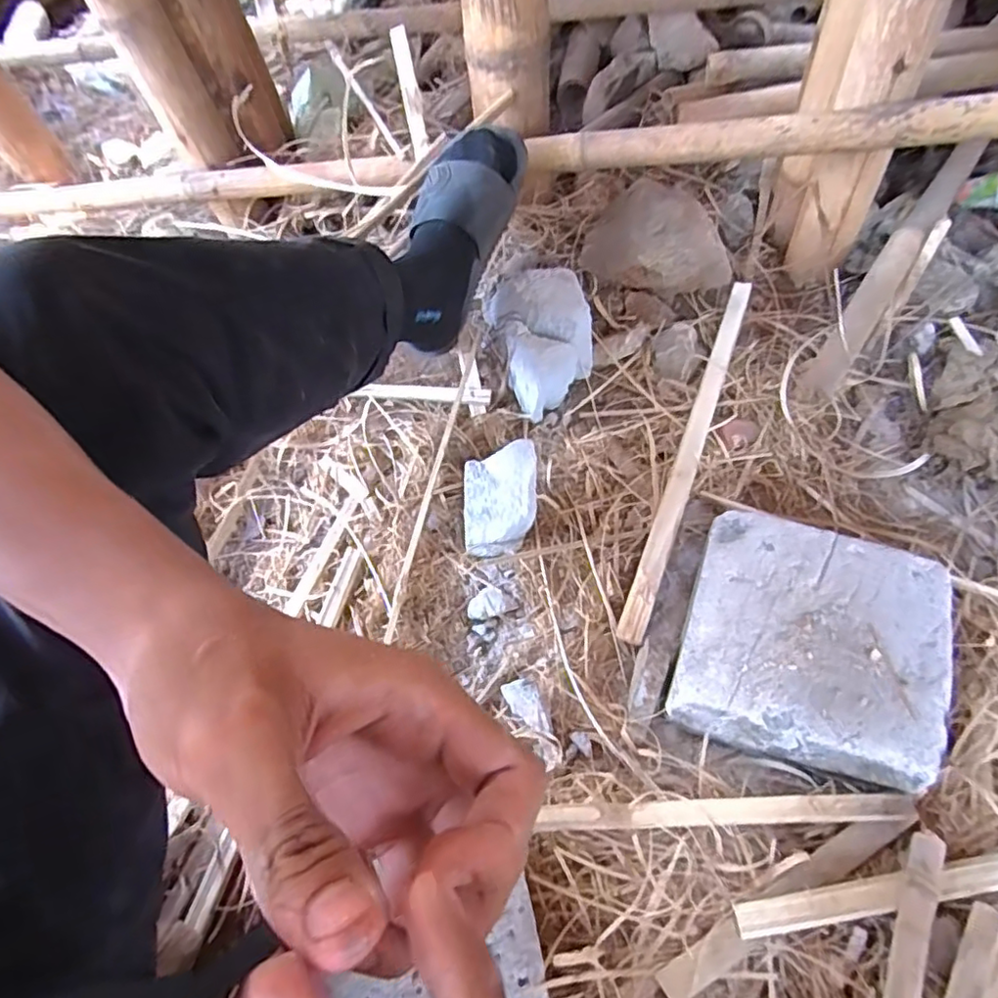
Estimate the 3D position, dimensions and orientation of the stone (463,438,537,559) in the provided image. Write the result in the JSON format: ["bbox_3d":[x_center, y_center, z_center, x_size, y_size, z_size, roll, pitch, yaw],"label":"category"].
[{"bbox_3d":[0.001,0.003,0.644,0.075,0.077,0.096,-3,53,4],"label":"stone"}]

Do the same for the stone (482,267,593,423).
[{"bbox_3d":[0.059,-0.213,0.785,0.111,0.080,0.189,-14,53,-5],"label":"stone"}]

